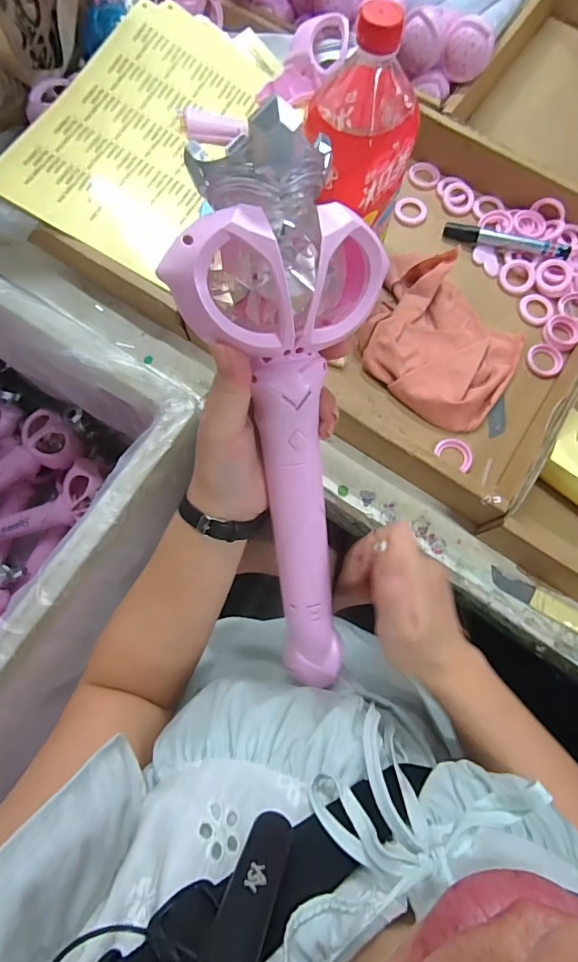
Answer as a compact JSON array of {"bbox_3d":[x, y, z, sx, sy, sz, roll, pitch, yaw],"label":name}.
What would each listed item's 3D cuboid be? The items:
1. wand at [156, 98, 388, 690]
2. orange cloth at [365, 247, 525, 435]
[{"bbox_3d":[0.006,-0.006,0.288,0.100,0.346,0.040,-9,31,-4],"label":"wand"},{"bbox_3d":[0.153,-0.145,0.473,0.166,0.030,0.150,38,76,9],"label":"orange cloth"}]

